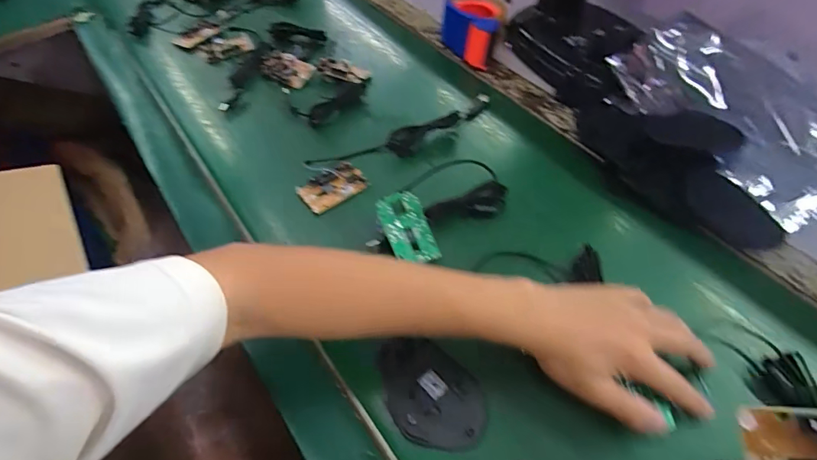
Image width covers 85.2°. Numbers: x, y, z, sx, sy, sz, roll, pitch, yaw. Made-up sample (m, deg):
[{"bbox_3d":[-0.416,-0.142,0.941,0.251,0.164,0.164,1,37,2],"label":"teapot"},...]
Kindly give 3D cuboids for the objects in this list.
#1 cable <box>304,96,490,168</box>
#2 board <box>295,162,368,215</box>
[{"bbox_3d":[0.001,-0.122,0.586,0.268,0.024,0.049,-24,55,-14],"label":"cable"},{"bbox_3d":[-0.092,-0.051,0.541,0.076,0.015,0.046,-36,58,-22],"label":"board"}]

